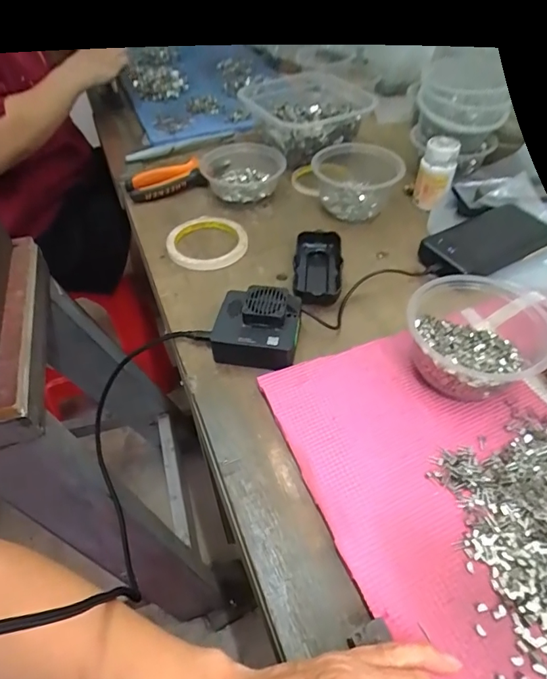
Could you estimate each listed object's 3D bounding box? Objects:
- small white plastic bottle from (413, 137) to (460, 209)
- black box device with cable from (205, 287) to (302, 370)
[{"bbox_3d":[0.210,-0.216,0.587,0.044,0.073,0.044,26,53,22],"label":"small white plastic bottle"},{"bbox_3d":[-0.017,-0.012,0.438,0.083,0.044,0.074,5,49,7],"label":"black box device with cable"}]

